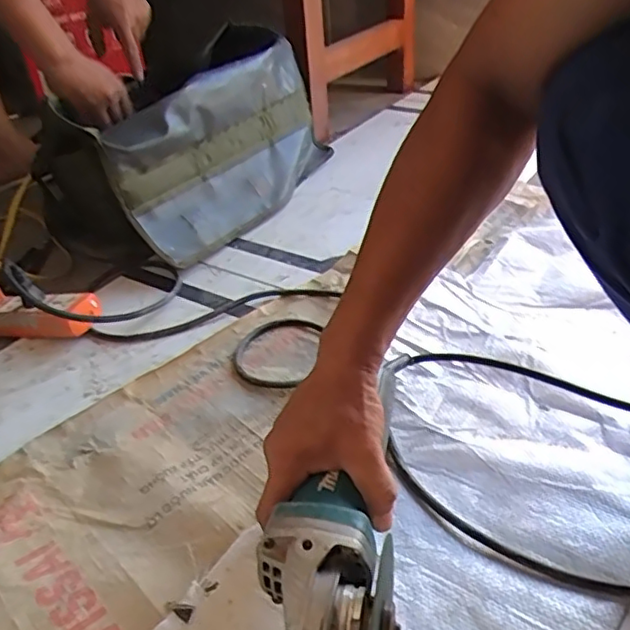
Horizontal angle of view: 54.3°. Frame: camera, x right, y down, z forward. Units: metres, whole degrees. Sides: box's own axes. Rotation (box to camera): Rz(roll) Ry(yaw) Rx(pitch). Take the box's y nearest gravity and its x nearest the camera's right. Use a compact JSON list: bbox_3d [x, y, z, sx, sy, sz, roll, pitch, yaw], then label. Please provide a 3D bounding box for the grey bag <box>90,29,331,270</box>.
[{"bbox_3d":[-0.136,-0.288,1.022,0.138,0.217,0.487,13,40,22],"label":"grey bag"}]

